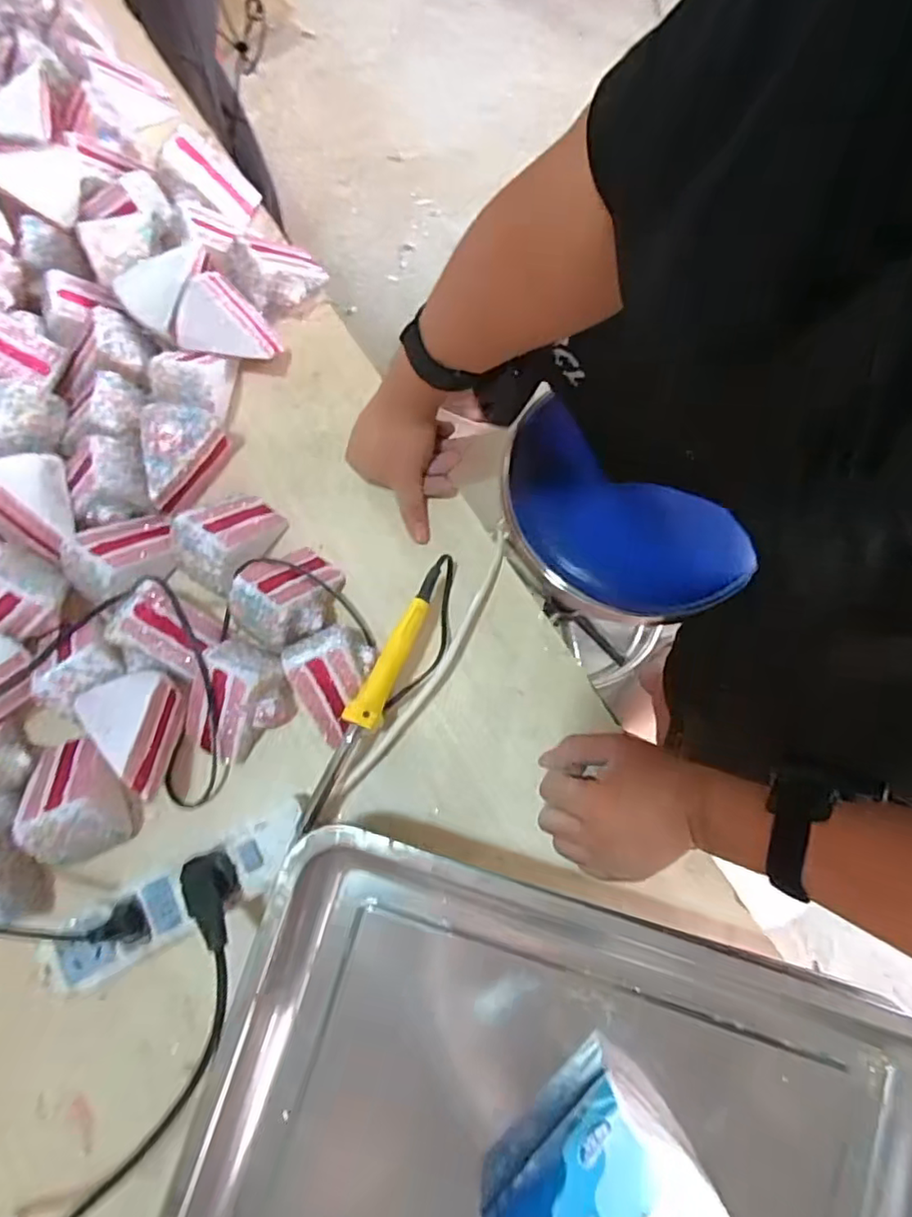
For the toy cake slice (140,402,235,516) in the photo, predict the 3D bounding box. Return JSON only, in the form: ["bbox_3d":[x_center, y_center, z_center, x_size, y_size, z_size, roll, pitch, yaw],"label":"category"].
[{"bbox_3d":[-0.249,-0.136,0.542,0.066,0.056,0.095,25,75,7],"label":"toy cake slice"}]

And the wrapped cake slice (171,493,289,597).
[{"bbox_3d":[-0.190,-0.064,0.519,0.064,0.061,0.094,25,75,7],"label":"wrapped cake slice"}]

